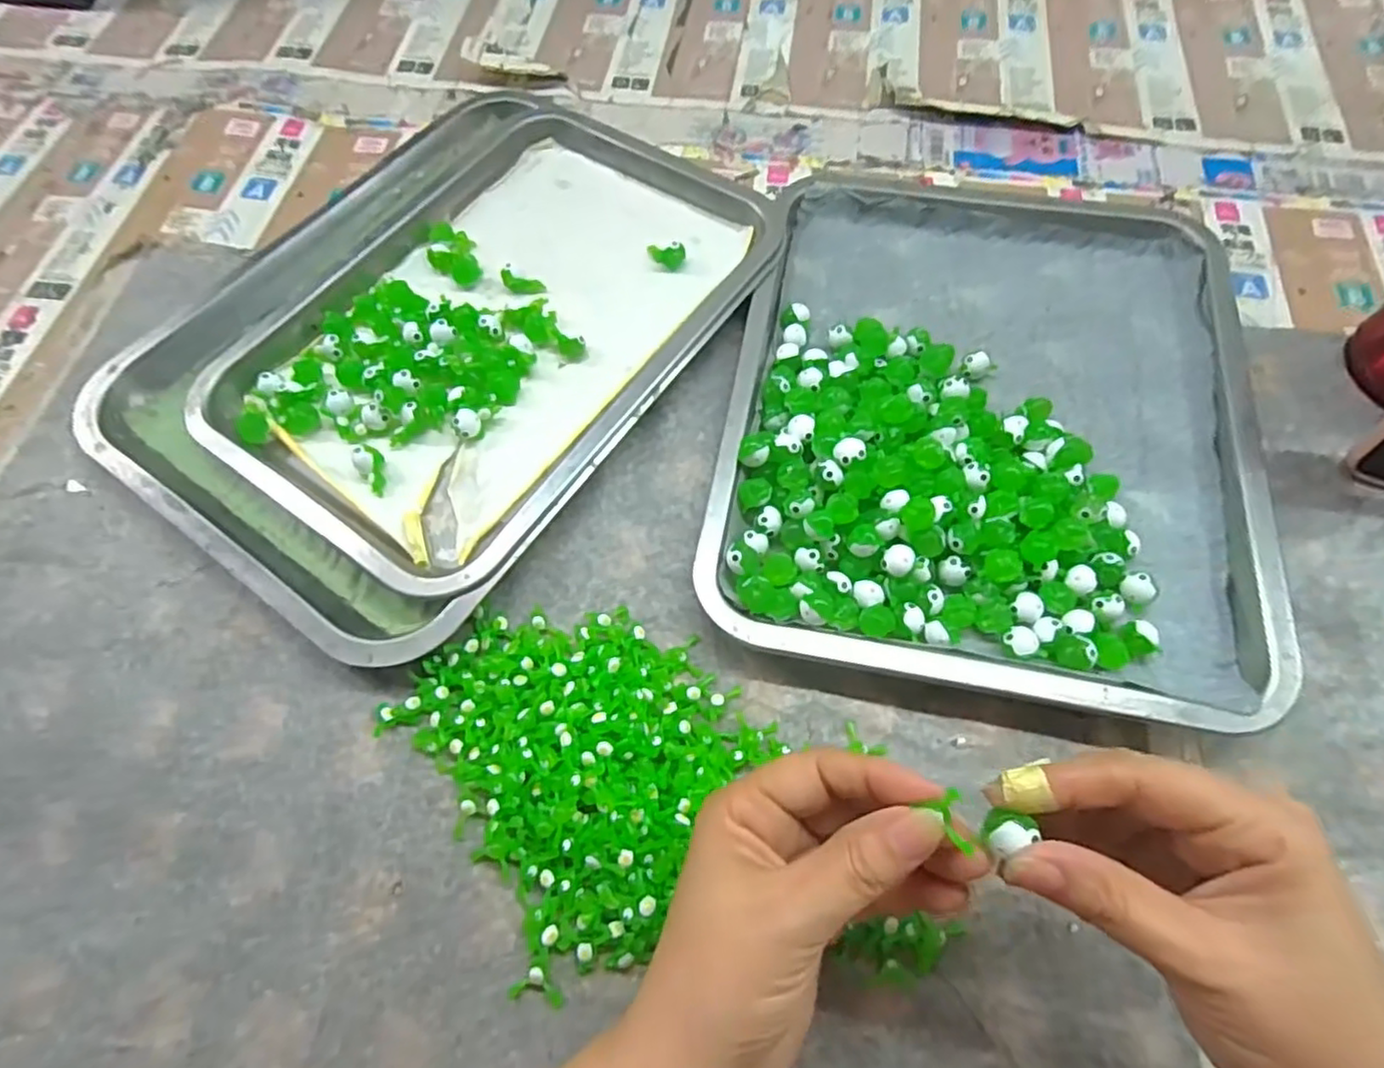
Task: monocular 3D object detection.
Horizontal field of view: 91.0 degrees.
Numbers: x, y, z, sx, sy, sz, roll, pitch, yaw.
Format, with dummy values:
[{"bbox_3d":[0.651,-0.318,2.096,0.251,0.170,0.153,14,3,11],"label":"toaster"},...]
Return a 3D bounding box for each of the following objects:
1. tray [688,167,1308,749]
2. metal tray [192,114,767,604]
[{"bbox_3d":[0.159,-0.083,0.367,0.259,0.030,0.334,10,66,6],"label":"tray"},{"bbox_3d":[-0.114,-0.130,0.397,0.223,0.021,0.310,32,70,15],"label":"metal tray"}]

